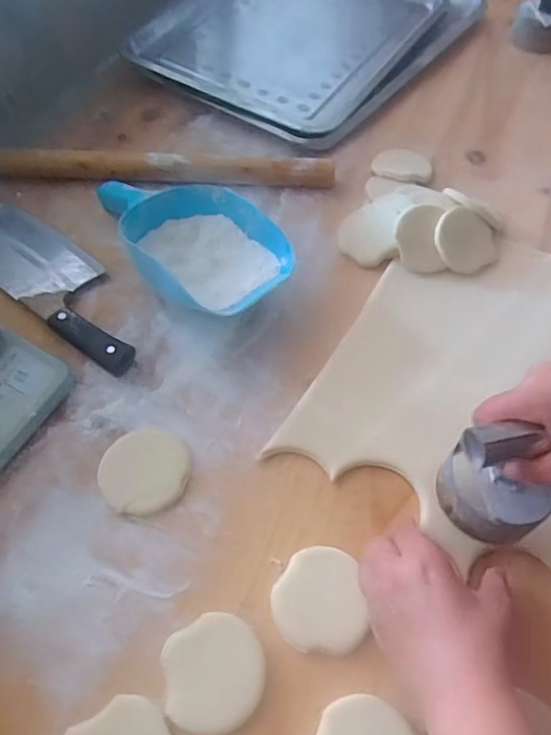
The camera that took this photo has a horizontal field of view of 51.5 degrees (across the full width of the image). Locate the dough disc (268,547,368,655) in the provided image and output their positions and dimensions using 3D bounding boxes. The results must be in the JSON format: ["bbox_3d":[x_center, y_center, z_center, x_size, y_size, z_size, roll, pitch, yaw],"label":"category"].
[{"bbox_3d":[0.031,0.166,0.411,0.064,0.007,0.070,0,57,0],"label":"dough disc"}]

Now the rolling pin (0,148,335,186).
[{"bbox_3d":[-0.128,-0.227,0.656,0.381,0.033,0.033,2,57,1],"label":"rolling pin"}]

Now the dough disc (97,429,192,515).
[{"bbox_3d":[-0.106,0.083,0.465,0.070,0.008,0.069,0,57,0],"label":"dough disc"}]

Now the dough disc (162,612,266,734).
[{"bbox_3d":[-0.040,0.203,0.383,0.065,0.007,0.067,0,57,0],"label":"dough disc"}]

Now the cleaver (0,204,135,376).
[{"bbox_3d":[-0.235,-0.102,0.581,0.306,0.020,0.085,36,64,21],"label":"cleaver"}]

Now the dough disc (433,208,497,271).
[{"bbox_3d":[0.190,-0.128,0.575,0.060,0.012,0.063,-1,97,-6],"label":"dough disc"}]

